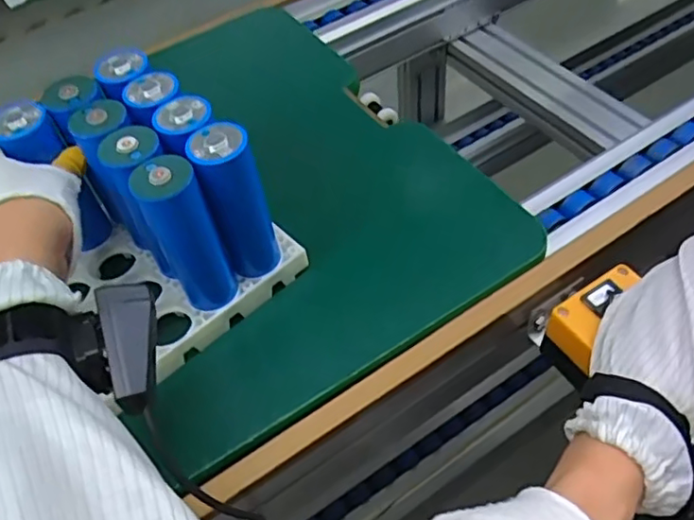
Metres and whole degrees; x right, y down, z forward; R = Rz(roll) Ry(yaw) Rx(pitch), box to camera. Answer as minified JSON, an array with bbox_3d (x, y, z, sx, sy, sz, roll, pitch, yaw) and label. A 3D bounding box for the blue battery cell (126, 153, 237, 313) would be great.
[{"bbox_3d":[-0.111,-0.016,0.426,0.038,0.127,0.035,-21,53,-10],"label":"blue battery cell"}]

